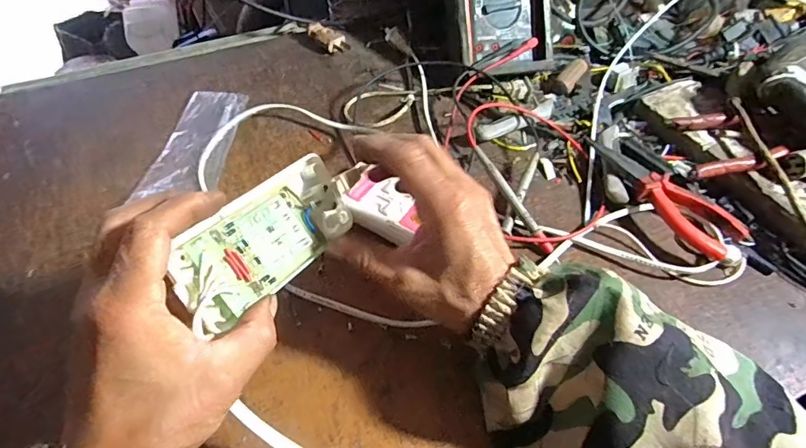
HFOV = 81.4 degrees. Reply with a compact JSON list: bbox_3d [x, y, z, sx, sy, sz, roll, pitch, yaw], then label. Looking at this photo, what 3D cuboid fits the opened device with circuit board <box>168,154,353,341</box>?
[{"bbox_3d":[-0.084,0.007,0.293,0.059,0.017,0.124,57,46,-11],"label":"opened device with circuit board"}]

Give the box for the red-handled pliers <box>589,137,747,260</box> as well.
[{"bbox_3d":[0.232,-0.032,0.423,0.054,0.019,0.148,-33,58,-21],"label":"red-handled pliers"}]

